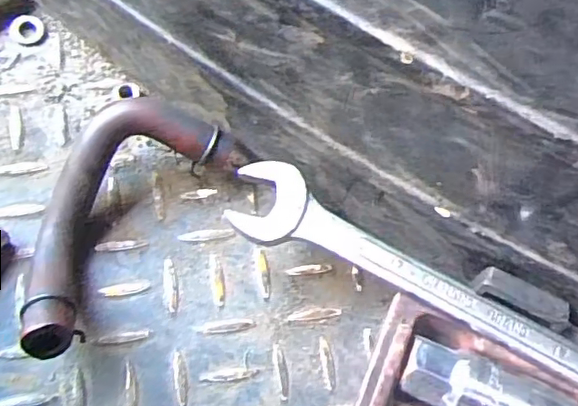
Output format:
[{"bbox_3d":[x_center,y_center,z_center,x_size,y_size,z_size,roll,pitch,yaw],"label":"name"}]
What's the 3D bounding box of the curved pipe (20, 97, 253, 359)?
[{"bbox_3d":[-0.071,0.005,0.247,0.053,0.032,0.117,29,64,6],"label":"curved pipe"}]

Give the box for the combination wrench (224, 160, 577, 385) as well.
[{"bbox_3d":[0.070,0.037,0.230,0.202,0.015,0.032,27,80,6],"label":"combination wrench"}]

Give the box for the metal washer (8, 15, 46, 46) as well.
[{"bbox_3d":[-0.127,-0.084,0.297,0.016,0.004,0.017,0,79,1],"label":"metal washer"}]

